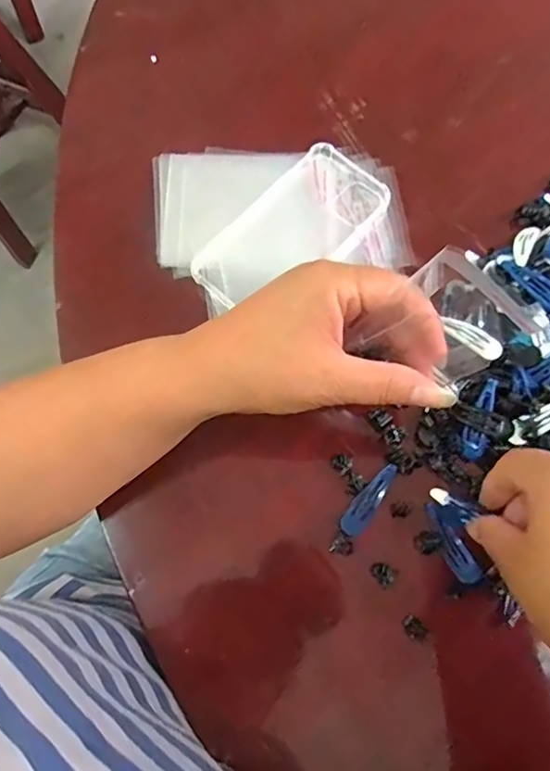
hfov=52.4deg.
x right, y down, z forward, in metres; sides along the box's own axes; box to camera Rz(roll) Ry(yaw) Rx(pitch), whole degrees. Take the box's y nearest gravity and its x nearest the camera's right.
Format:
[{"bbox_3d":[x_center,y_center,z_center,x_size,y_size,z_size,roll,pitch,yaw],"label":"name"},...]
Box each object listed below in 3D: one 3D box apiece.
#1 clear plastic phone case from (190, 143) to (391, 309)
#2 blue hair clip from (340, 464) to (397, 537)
[{"bbox_3d":[0.014,-0.100,0.370,0.067,0.017,0.134,42,77,12],"label":"clear plastic phone case"},{"bbox_3d":[0.055,0.065,0.319,0.014,0.005,0.046,37,76,11],"label":"blue hair clip"}]

